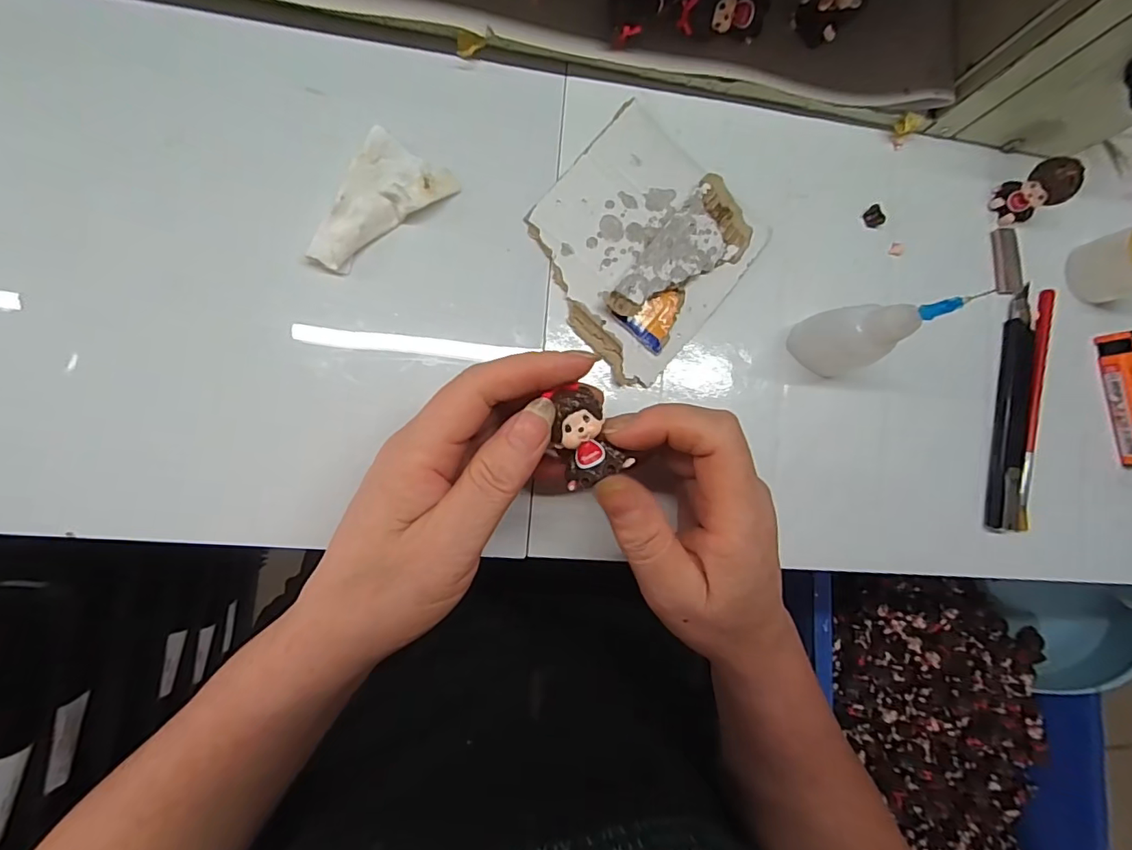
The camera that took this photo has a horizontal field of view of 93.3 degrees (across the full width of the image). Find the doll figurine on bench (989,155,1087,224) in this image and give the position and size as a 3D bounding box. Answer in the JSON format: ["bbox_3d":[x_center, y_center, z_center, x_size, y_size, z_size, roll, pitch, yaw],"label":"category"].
[{"bbox_3d":[0.271,-0.135,0.312,0.022,0.041,0.026,-23,92,-10],"label":"doll figurine on bench"}]

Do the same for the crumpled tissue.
[{"bbox_3d":[-0.088,-0.101,0.257,0.044,0.020,0.070,28,83,-8],"label":"crumpled tissue"}]

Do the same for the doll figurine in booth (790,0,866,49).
[{"bbox_3d":[0.140,-0.221,0.278,0.024,0.015,0.038,41,81,-6],"label":"doll figurine in booth"}]

